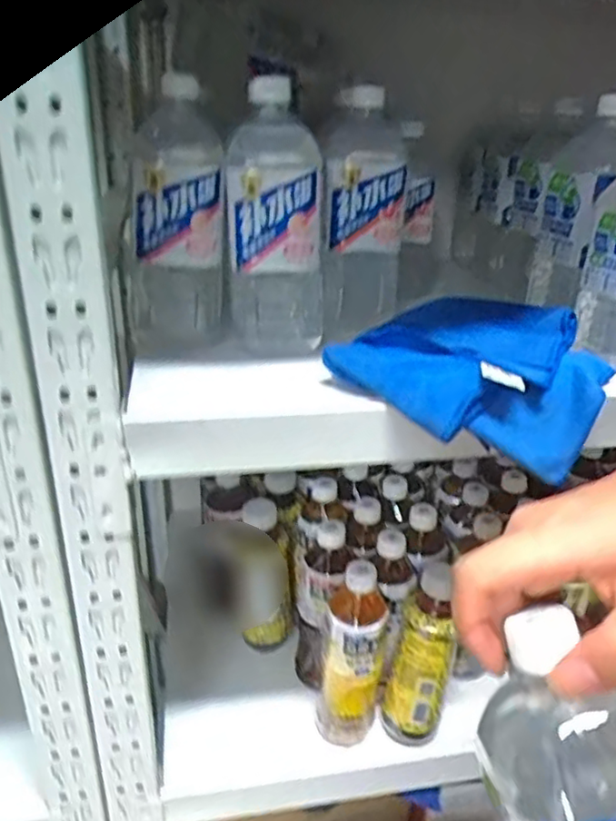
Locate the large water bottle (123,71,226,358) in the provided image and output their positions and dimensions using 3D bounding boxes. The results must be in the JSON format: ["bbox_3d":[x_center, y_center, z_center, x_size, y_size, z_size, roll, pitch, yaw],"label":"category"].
[{"bbox_3d":[-0.120,-0.163,0.568,0.085,0.223,0.105,-2,25,-7],"label":"large water bottle"}]

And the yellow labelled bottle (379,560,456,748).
[{"bbox_3d":[0.118,0.264,0.674,0.068,0.199,0.059,7,25,11],"label":"yellow labelled bottle"}]

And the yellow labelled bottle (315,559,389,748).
[{"bbox_3d":[0.047,0.254,0.671,0.069,0.214,0.071,6,25,10],"label":"yellow labelled bottle"}]

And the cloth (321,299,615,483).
[{"bbox_3d":[0.138,-0.027,0.538,0.191,0.080,0.205,20,31,35],"label":"cloth"}]

